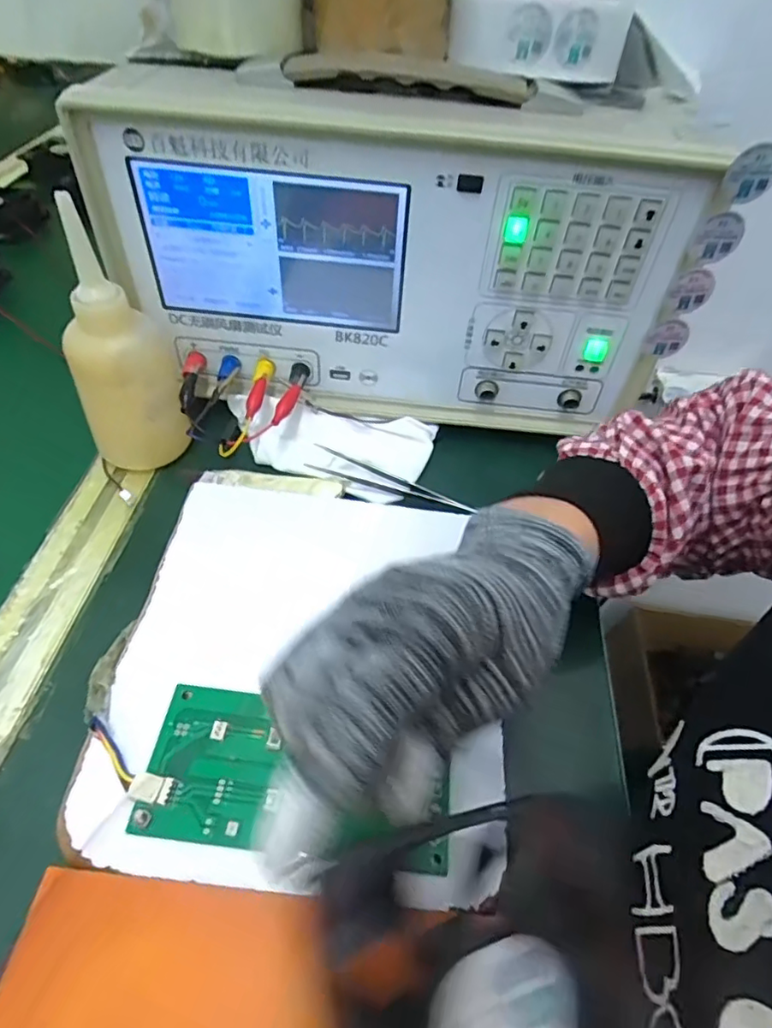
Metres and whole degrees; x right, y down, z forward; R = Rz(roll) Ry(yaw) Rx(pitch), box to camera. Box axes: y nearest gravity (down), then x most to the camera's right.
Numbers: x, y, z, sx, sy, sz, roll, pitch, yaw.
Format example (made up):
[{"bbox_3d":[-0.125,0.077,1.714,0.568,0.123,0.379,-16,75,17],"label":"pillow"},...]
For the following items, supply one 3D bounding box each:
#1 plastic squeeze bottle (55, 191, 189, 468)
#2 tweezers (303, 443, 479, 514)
[{"bbox_3d":[-0.165,-0.099,0.350,0.061,0.150,0.061,-15,54,-14],"label":"plastic squeeze bottle"},{"bbox_3d":[0.003,-0.022,0.382,0.116,0.009,0.018,17,53,11],"label":"tweezers"}]

